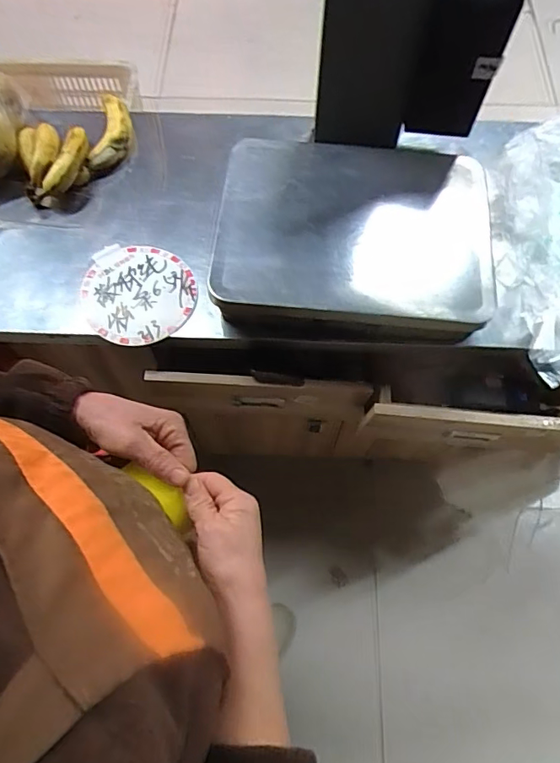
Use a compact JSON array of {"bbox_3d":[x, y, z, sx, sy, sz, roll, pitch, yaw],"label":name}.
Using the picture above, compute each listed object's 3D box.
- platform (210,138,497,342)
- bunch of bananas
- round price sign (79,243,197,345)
[{"bbox_3d":[0.105,-0.222,0.734,0.378,0.050,0.316,3,67,2],"label":"platform"},{"bbox_3d":[-0.328,-0.386,0.833,0.210,0.061,0.154,-28,70,-12],"label":"bunch of bananas"},{"bbox_3d":[-0.207,-0.129,0.755,0.160,0.012,0.158,0,70,0],"label":"round price sign"}]

